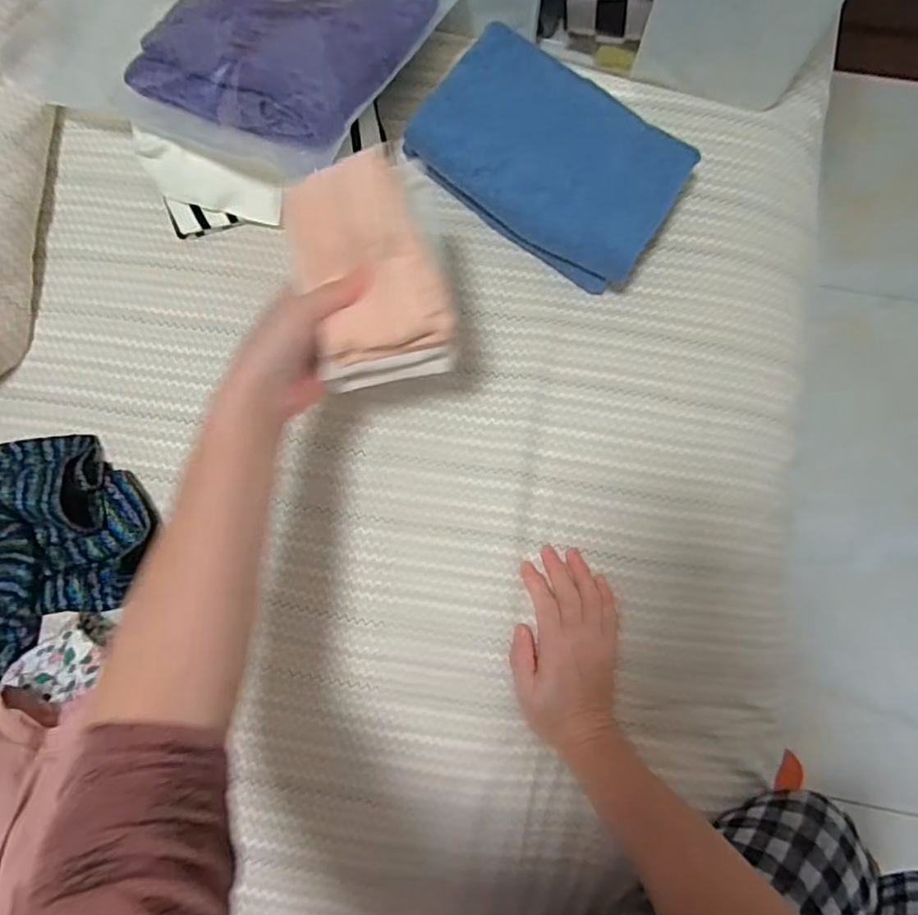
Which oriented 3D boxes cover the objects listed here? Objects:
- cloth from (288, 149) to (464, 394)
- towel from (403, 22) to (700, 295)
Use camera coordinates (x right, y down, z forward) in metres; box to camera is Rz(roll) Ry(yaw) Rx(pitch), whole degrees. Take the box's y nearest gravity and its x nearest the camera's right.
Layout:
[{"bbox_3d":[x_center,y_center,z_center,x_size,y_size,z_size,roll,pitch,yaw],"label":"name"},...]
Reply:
[{"bbox_3d":[-0.063,-0.122,0.428,0.120,0.043,0.144,-15,94,11],"label":"cloth"},{"bbox_3d":[0.082,-0.262,0.562,0.228,0.059,0.155,37,84,6],"label":"towel"}]

